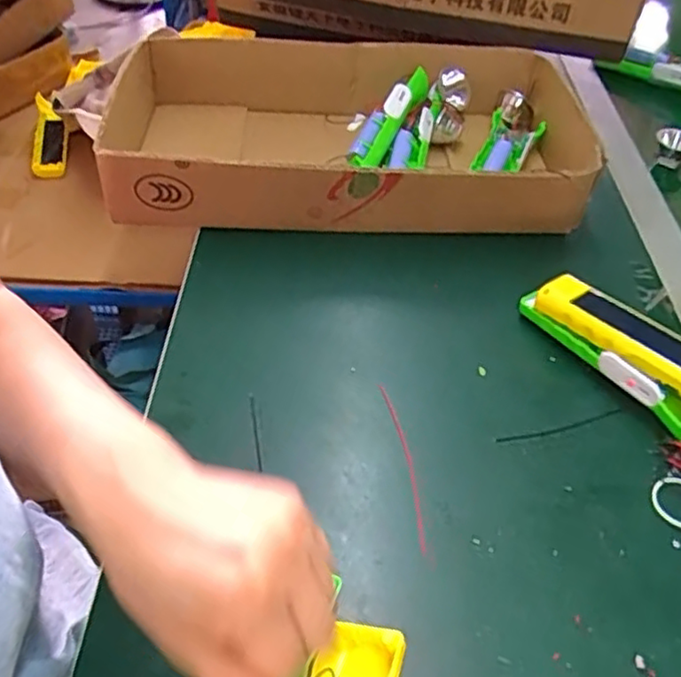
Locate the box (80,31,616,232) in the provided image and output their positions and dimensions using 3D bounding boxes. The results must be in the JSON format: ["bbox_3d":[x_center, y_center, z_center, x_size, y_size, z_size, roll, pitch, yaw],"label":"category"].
[{"bbox_3d":[0.007,-0.190,0.623,0.410,0.092,0.239,3,45,0],"label":"box"}]

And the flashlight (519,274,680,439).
[{"bbox_3d":[0.216,0.021,0.449,0.059,0.049,0.207,-23,51,-24],"label":"flashlight"}]

